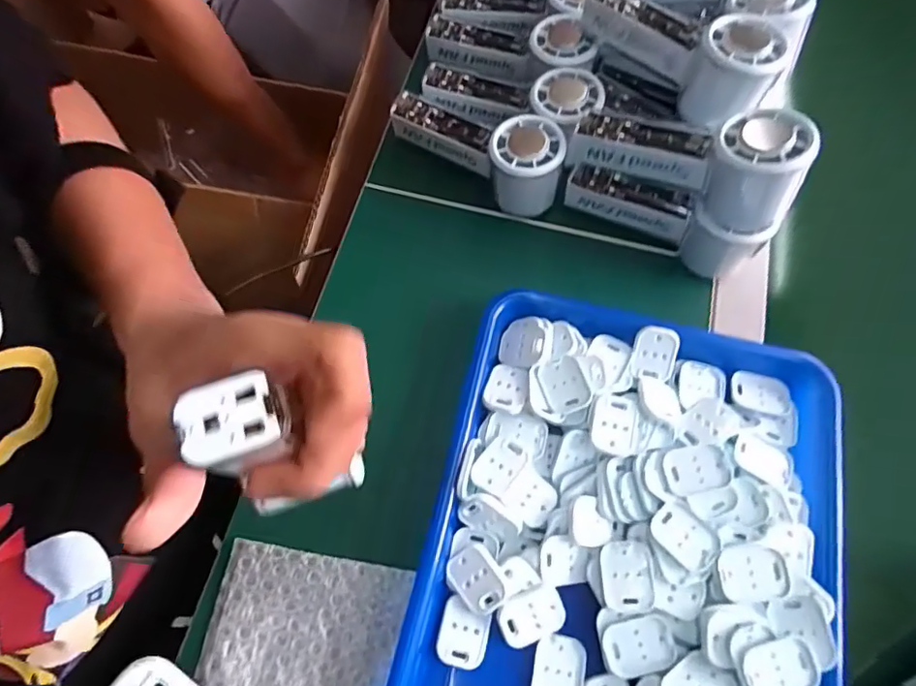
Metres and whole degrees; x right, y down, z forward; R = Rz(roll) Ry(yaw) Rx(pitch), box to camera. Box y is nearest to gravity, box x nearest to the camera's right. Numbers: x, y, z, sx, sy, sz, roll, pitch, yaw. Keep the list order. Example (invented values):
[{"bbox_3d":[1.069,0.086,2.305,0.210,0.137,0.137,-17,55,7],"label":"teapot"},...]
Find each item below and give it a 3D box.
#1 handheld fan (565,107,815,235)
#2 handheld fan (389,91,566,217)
[{"bbox_3d":[0.156,-0.127,0.381,0.155,0.070,0.042,23,69,28],"label":"handheld fan"},{"bbox_3d":[0.017,-0.167,0.439,0.154,0.055,0.051,38,73,12],"label":"handheld fan"}]

